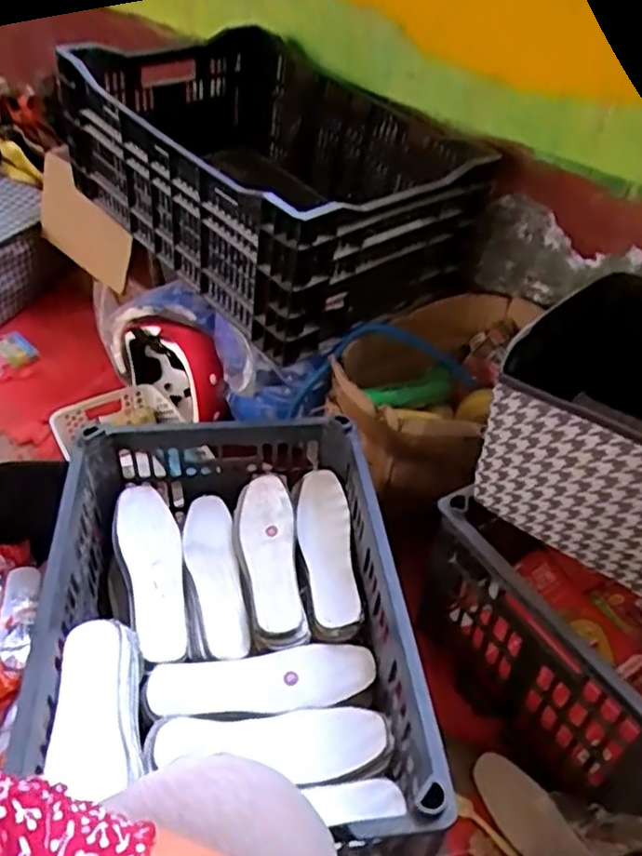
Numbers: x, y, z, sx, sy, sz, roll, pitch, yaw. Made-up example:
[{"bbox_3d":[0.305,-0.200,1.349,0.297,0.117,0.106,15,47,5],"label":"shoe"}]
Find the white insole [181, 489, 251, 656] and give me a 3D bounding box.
[{"bbox_3d":[-0.129,0.170,0.805,0.059,0.018,0.227,-8,42,-11],"label":"white insole"}]

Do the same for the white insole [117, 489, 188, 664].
[{"bbox_3d":[-0.194,0.160,0.787,0.067,0.021,0.229,-12,43,-17],"label":"white insole"}]

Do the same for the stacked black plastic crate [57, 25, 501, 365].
[{"bbox_3d":[-0.079,-0.395,1.044,0.438,0.277,0.552,-29,50,-31],"label":"stacked black plastic crate"}]

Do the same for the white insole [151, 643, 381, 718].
[{"bbox_3d":[-0.061,0.264,0.701,0.229,0.009,0.068,-5,42,-9],"label":"white insole"}]

